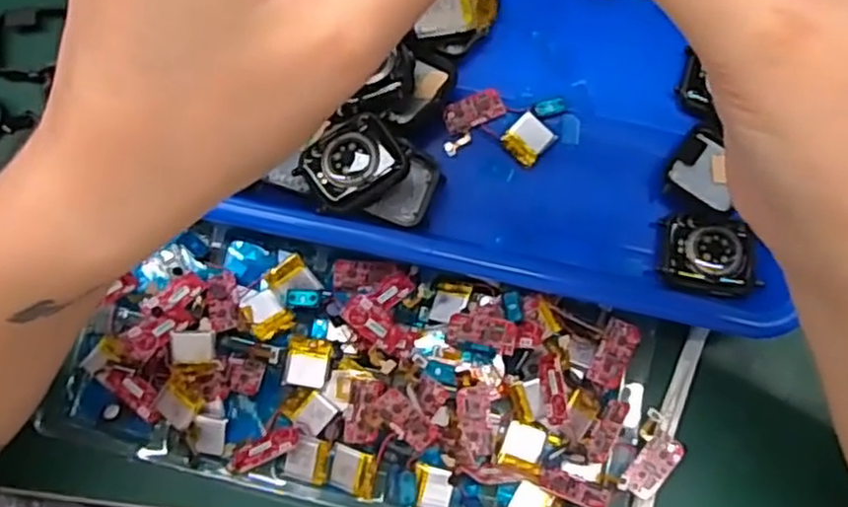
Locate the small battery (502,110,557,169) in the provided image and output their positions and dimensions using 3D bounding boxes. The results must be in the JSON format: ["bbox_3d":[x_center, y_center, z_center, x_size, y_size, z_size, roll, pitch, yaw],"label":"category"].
[{"bbox_3d":[0.049,-0.054,0.340,0.019,0.006,0.020,41,78,9],"label":"small battery"}]

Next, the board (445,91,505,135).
[{"bbox_3d":[0.023,-0.067,0.343,0.029,0.004,0.015,-27,77,-8],"label":"board"}]

